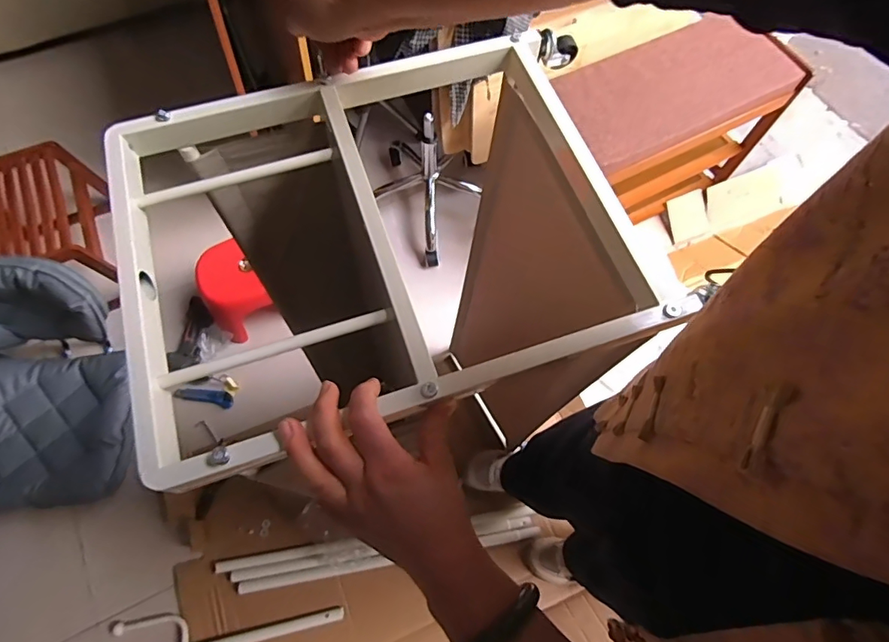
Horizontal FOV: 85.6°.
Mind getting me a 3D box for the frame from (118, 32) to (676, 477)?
[{"bbox_3d":[-0.056,-0.087,0.412,0.426,0.025,0.333,-17,69,-7],"label":"frame"}]

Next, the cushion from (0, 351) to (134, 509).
[{"bbox_3d":[-1.021,0.272,1.216,0.435,0.062,0.391,-1,53,-13],"label":"cushion"}]

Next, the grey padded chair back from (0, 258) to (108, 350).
[{"bbox_3d":[-1.023,-0.035,1.152,0.412,0.244,0.134,-5,68,-2],"label":"grey padded chair back"}]

